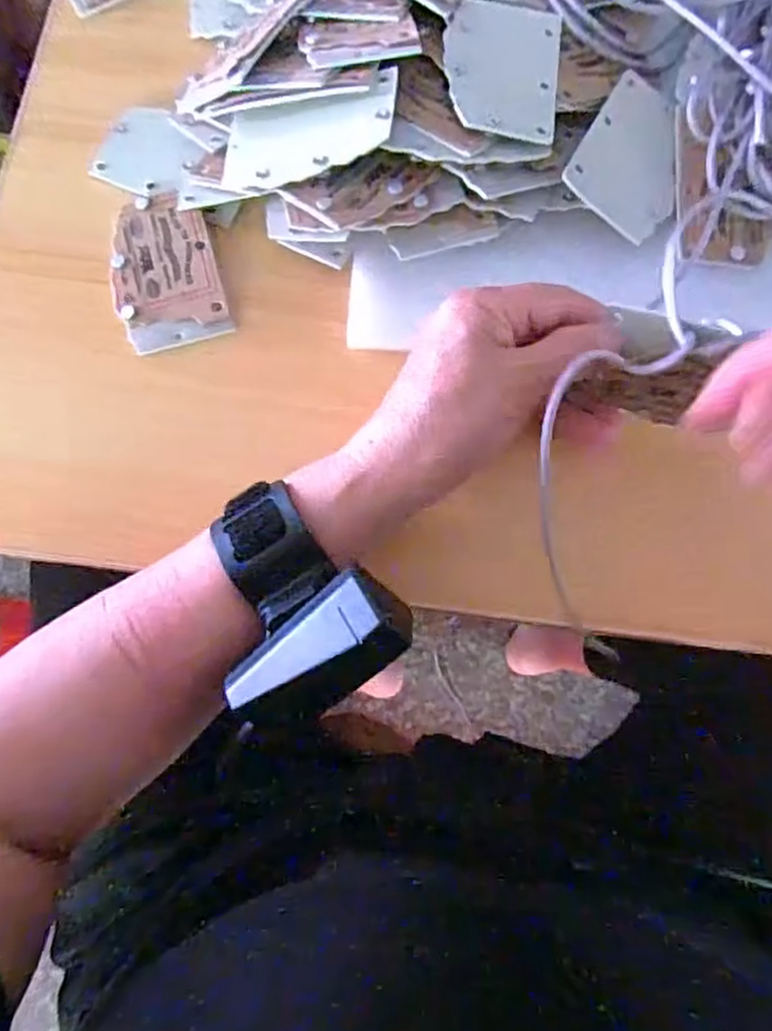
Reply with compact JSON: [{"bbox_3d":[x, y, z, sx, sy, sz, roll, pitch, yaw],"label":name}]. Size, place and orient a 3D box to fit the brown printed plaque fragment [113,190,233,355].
[{"bbox_3d":[-0.114,-0.126,0.343,0.053,0.004,0.080,-16,81,-2],"label":"brown printed plaque fragment"}]

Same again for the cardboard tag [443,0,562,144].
[{"bbox_3d":[0.056,-0.216,0.320,0.055,0.004,0.087,8,70,-3],"label":"cardboard tag"}]

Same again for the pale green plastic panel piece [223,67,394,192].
[{"bbox_3d":[-0.038,-0.180,0.315,0.087,0.008,0.047,-7,77,18],"label":"pale green plastic panel piece"}]

